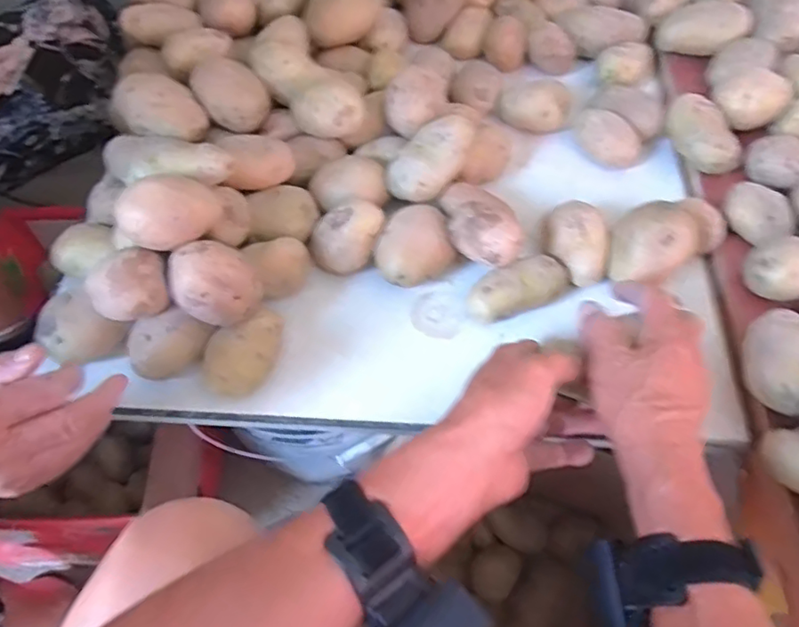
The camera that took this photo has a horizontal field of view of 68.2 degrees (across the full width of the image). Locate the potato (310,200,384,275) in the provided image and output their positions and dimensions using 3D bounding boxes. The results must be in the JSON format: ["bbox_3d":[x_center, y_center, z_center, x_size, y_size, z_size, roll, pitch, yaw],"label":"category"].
[{"bbox_3d":[-0.046,-0.065,0.519,0.060,0.046,0.051,0,61,-3],"label":"potato"}]

